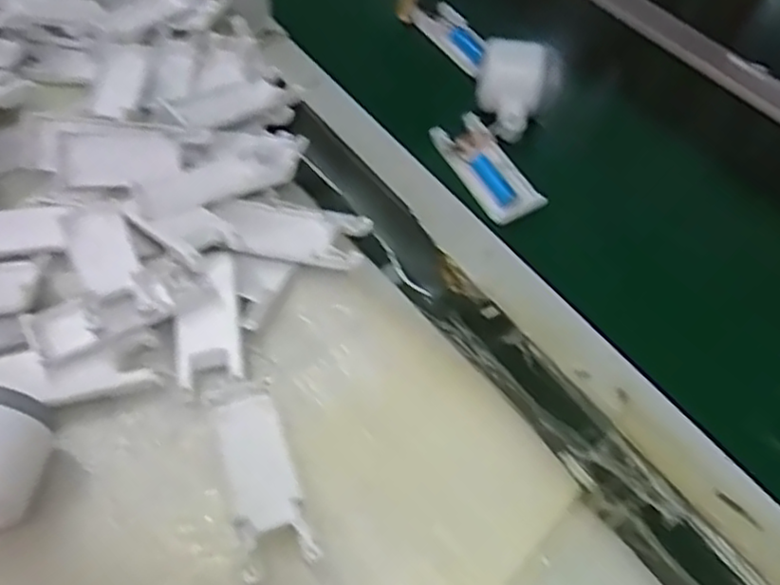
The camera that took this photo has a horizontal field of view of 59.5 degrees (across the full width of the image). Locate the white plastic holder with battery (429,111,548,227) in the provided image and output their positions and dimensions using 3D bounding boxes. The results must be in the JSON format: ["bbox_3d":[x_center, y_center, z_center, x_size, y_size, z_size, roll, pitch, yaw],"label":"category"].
[{"bbox_3d":[0.075,-0.095,0.522,0.040,0.019,0.105,-22,57,-19],"label":"white plastic holder with battery"}]

